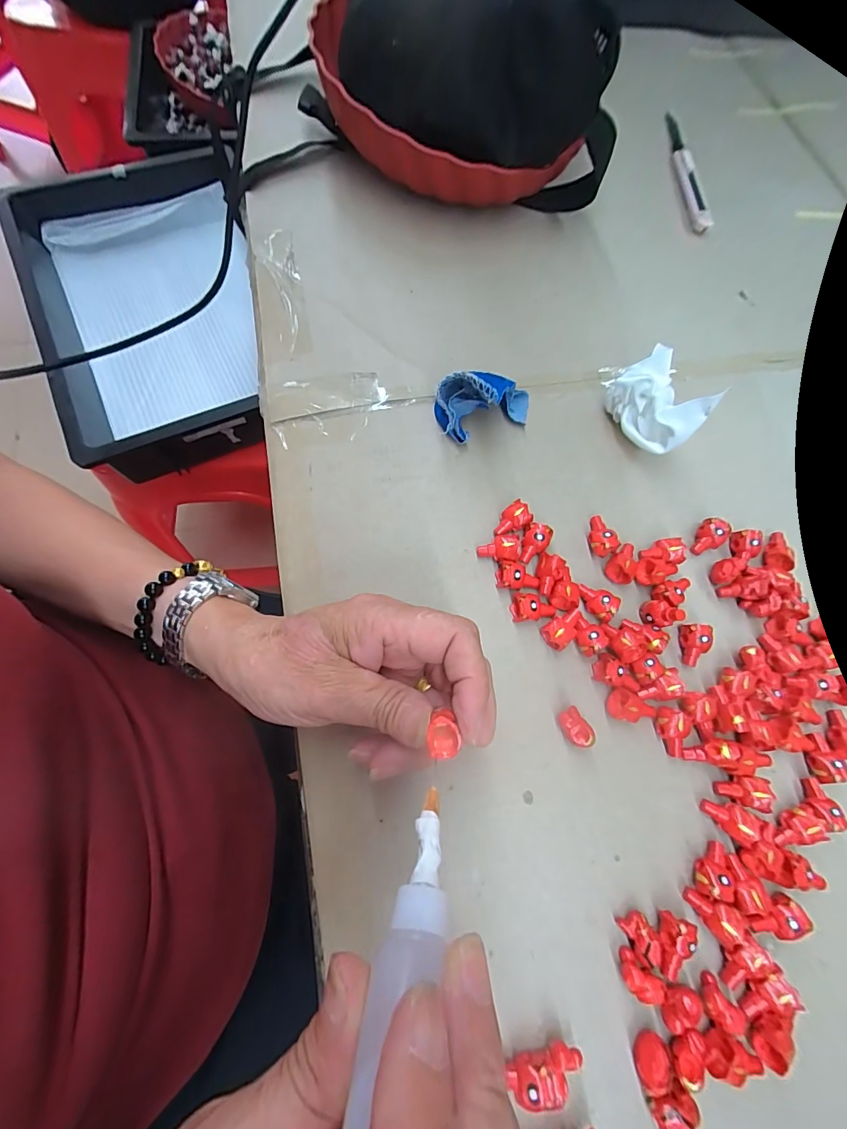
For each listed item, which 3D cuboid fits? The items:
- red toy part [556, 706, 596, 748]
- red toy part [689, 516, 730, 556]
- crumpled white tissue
[{"bbox_3d":[0.082,0.089,0.238,0.013,0.014,0.020,-27,75,-11],"label":"red toy part"},{"bbox_3d":[0.181,-0.018,0.277,0.022,0.015,0.017,-30,75,-11],"label":"red toy part"},{"bbox_3d":[0.152,-0.105,0.286,0.042,0.050,0.062,-31,76,-12],"label":"crumpled white tissue"}]

